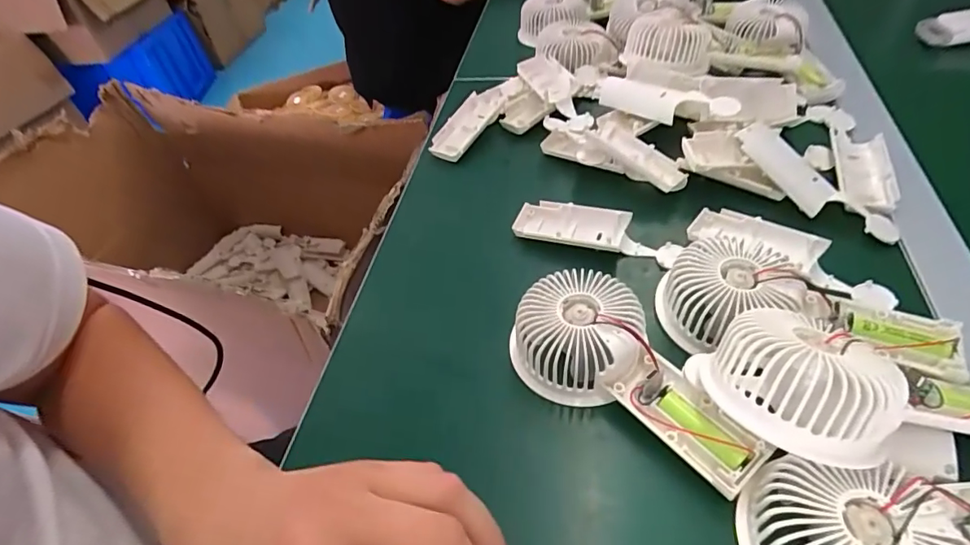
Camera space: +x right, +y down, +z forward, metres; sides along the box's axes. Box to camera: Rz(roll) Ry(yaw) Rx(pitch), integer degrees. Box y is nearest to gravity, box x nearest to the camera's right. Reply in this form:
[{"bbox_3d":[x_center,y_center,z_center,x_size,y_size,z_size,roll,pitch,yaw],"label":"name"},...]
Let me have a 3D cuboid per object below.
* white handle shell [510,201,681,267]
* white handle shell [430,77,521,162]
[{"bbox_3d":[0.086,-0.031,0.402,0.126,0.023,0.038,15,52,19],"label":"white handle shell"},{"bbox_3d":[-0.009,-0.161,0.525,0.041,0.014,0.129,33,73,30],"label":"white handle shell"}]

